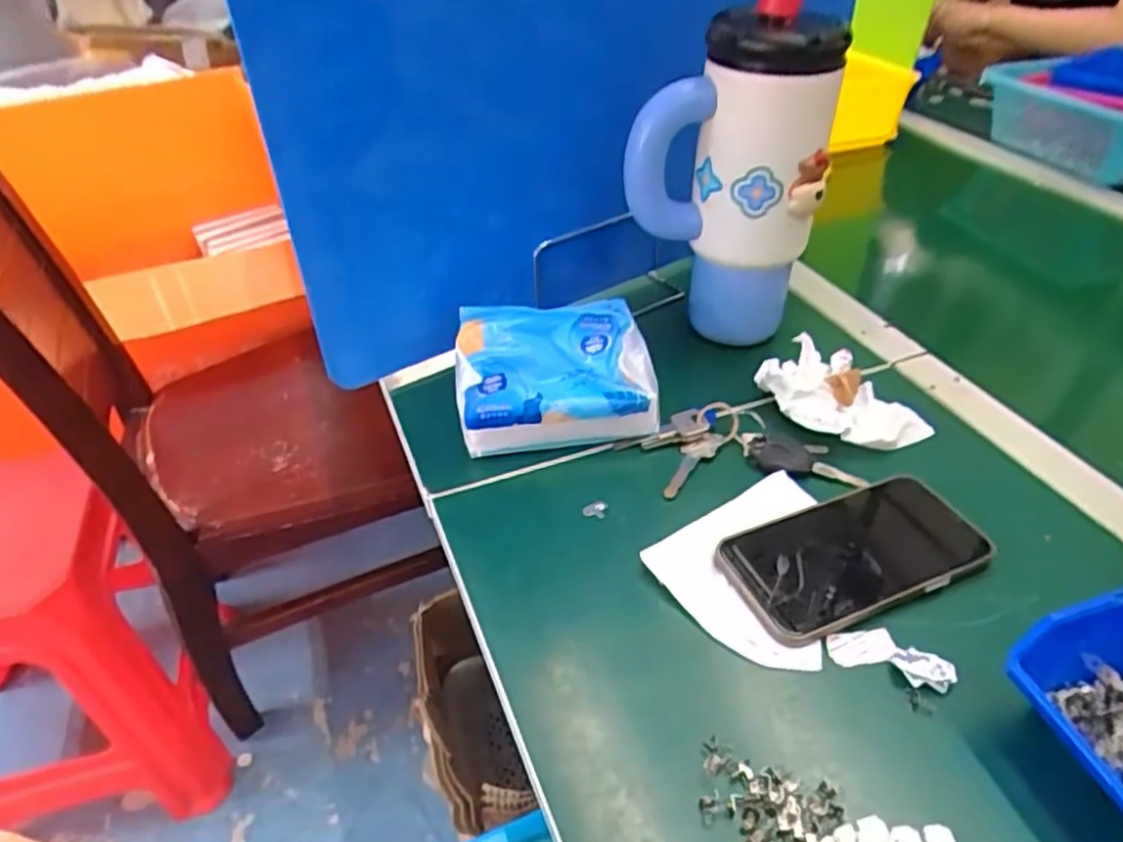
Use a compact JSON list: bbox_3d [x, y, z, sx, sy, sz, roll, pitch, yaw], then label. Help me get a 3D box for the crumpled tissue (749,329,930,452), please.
[{"bbox_3d":[0.210,-0.021,0.540,0.089,0.043,0.106,-27,46,-28],"label":"crumpled tissue"}]

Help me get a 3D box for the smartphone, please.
[{"bbox_3d":[0.179,0.081,0.446,0.152,0.010,0.078,-15,42,-16],"label":"smartphone"}]

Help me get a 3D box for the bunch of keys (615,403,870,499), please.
[{"bbox_3d":[0.125,0.018,0.515,0.165,0.015,0.079,2,40,4],"label":"bunch of keys"}]

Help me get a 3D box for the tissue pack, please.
[{"bbox_3d":[-0.005,-0.031,0.523,0.135,0.085,0.067,-5,40,-5],"label":"tissue pack"}]

